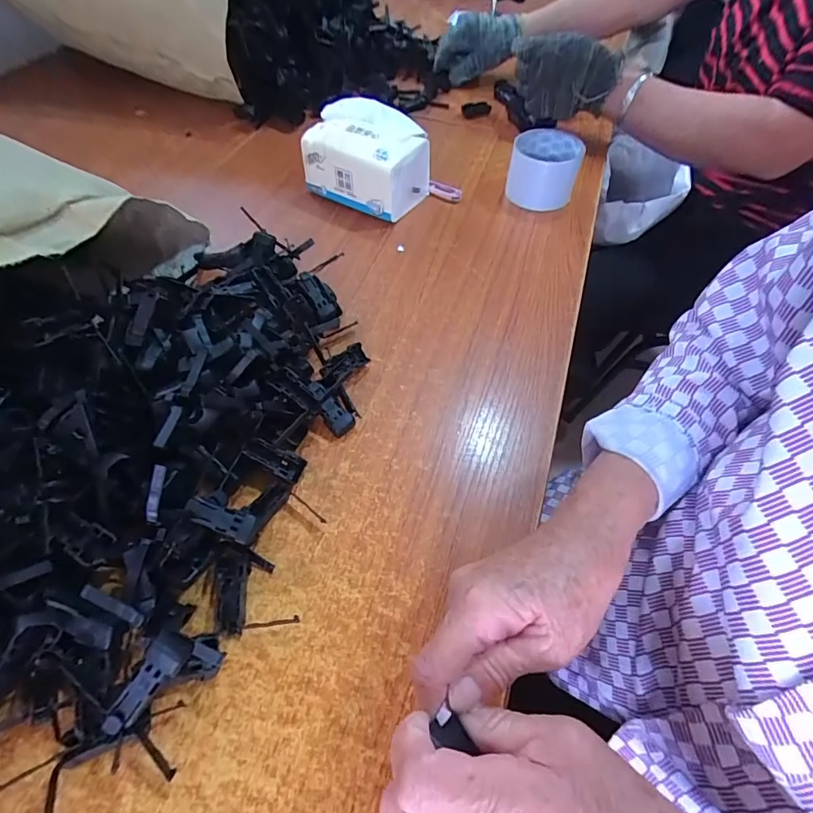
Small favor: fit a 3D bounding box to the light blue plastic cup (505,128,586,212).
[{"bbox_3d":[0.174,-0.301,0.568,0.082,0.069,0.083,1,55,-2],"label":"light blue plastic cup"}]

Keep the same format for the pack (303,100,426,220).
[{"bbox_3d":[-0.043,-0.306,0.553,0.135,0.091,0.105,30,59,18],"label":"pack"}]

